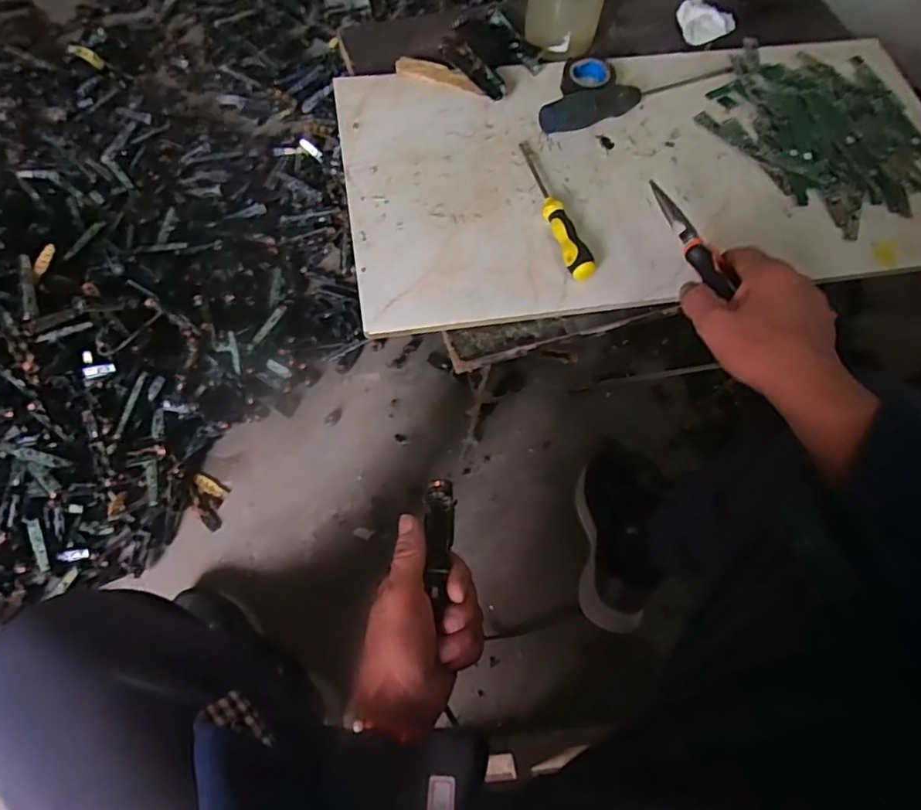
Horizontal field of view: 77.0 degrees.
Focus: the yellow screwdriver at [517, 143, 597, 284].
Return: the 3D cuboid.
[{"bbox_3d":[0.081,-0.176,0.505,0.025,0.021,0.159,-16,70,-8],"label":"yellow screwdriver"}]

